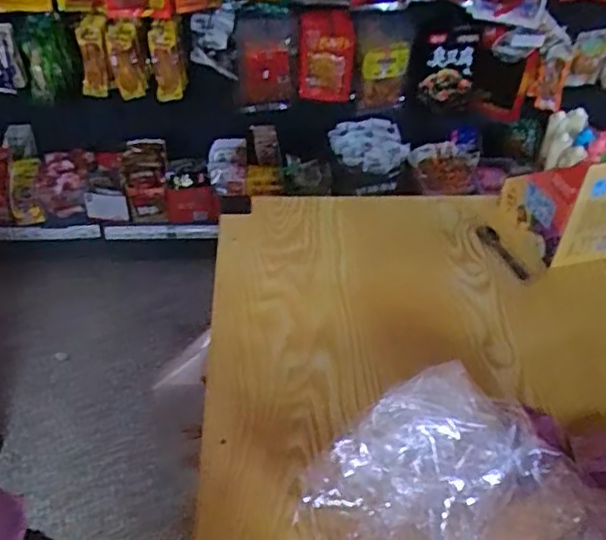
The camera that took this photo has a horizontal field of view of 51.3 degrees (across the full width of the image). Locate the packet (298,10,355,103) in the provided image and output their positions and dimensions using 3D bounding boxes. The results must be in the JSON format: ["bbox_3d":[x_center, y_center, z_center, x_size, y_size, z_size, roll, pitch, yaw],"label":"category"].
[{"bbox_3d":[0.065,-0.606,1.804,0.154,0.268,0.072,0,42,-2],"label":"packet"}]

